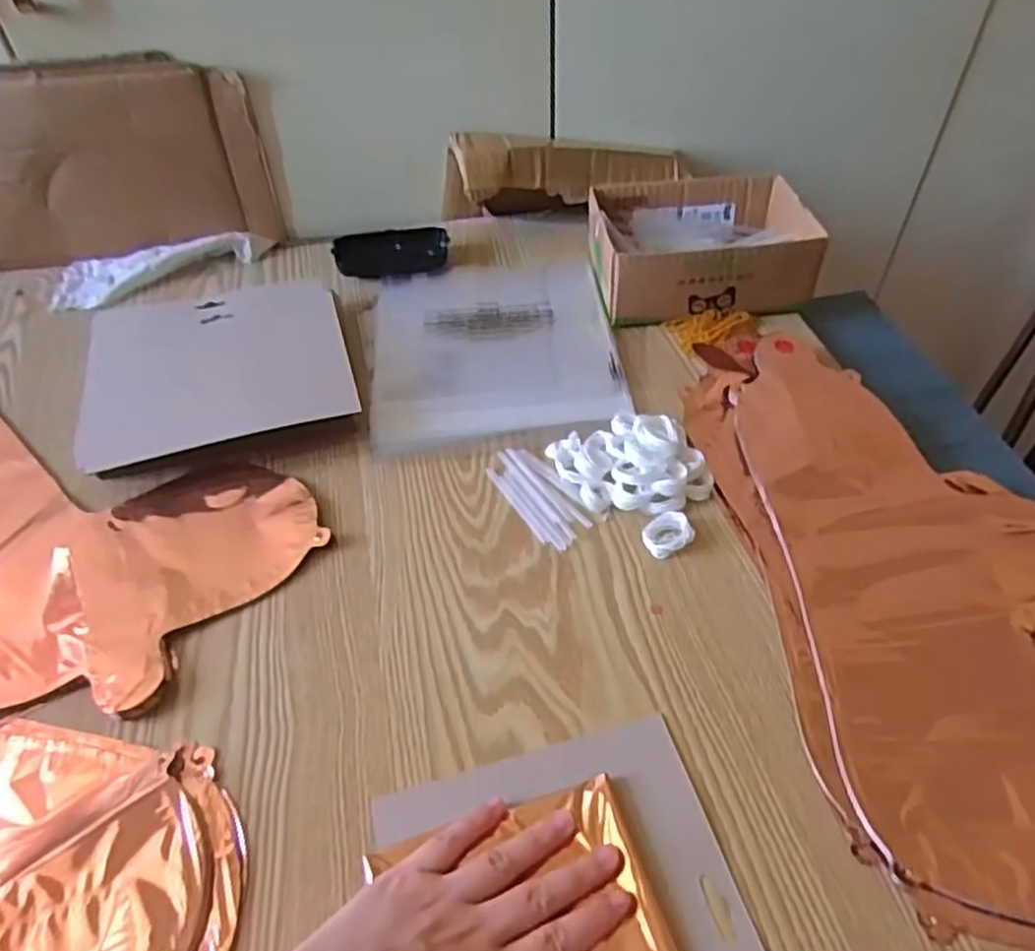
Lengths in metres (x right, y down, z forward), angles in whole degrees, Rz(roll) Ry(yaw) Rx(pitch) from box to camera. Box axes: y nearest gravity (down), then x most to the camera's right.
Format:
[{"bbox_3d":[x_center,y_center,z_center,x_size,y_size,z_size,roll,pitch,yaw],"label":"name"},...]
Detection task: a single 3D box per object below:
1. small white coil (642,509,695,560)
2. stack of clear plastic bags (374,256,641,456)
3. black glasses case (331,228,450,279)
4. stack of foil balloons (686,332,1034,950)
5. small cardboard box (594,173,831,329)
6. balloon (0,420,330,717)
[{"bbox_3d":[0.098,0.037,0.482,0.031,0.014,0.028,-26,51,-21],"label":"small white coil"},{"bbox_3d":[-0.022,-0.120,0.635,0.201,0.009,0.238,-6,47,-3],"label":"stack of clear plastic bags"},{"bbox_3d":[-0.124,-0.222,0.728,0.108,0.026,0.050,-7,47,-5],"label":"black glasses case"},{"bbox_3d":[0.255,0.064,0.448,0.211,0.025,0.416,-6,47,-3],"label":"stack of foil balloons"},{"bbox_3d":[0.162,-0.205,0.663,0.177,0.069,0.133,-3,47,-1],"label":"small cardboard box"},{"bbox_3d":[-0.364,0.031,0.507,0.417,0.011,0.220,19,50,19],"label":"balloon"}]

